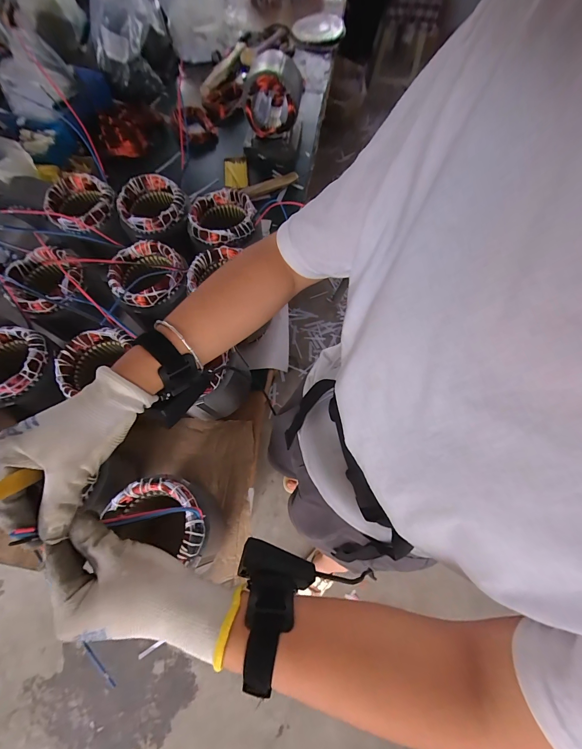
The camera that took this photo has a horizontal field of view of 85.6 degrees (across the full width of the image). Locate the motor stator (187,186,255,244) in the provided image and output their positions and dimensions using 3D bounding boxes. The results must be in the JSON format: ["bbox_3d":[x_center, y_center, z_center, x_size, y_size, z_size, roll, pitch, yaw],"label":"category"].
[{"bbox_3d":[-0.144,-0.326,0.677,0.130,0.066,0.127,-4,67,-3],"label":"motor stator"}]

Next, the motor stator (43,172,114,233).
[{"bbox_3d":[-0.460,-0.371,0.689,0.128,0.063,0.129,0,67,-1],"label":"motor stator"}]

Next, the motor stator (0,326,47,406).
[{"bbox_3d":[-0.509,-0.017,0.555,0.132,0.077,0.135,4,67,0],"label":"motor stator"}]

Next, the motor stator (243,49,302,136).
[{"bbox_3d":[-0.051,-0.808,0.915,0.159,0.145,0.161,5,67,1],"label":"motor stator"}]

